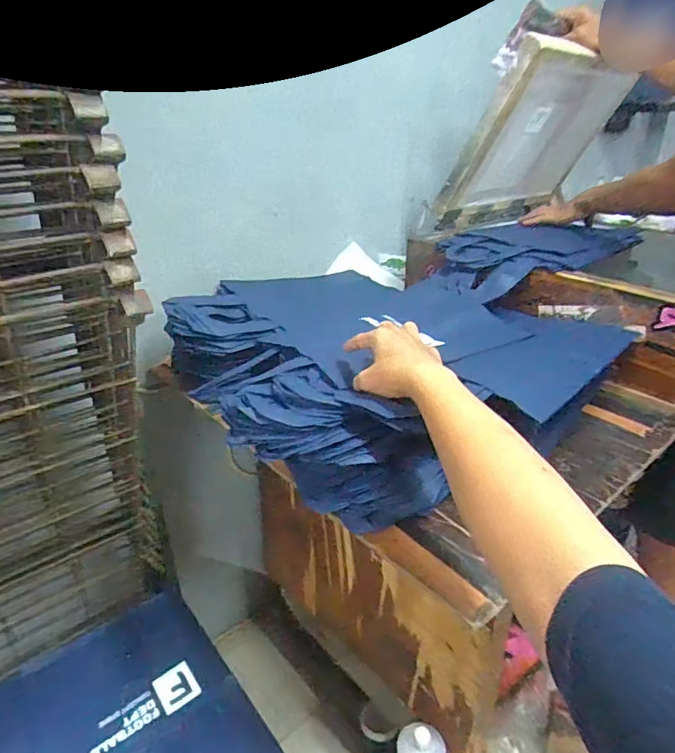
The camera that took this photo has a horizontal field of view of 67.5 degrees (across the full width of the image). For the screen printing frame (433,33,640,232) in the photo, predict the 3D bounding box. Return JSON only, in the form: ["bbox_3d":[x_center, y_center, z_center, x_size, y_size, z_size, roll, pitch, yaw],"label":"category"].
[{"bbox_3d":[0.445,-0.508,1.115,0.494,0.396,0.045,-18,63,-37],"label":"screen printing frame"}]

